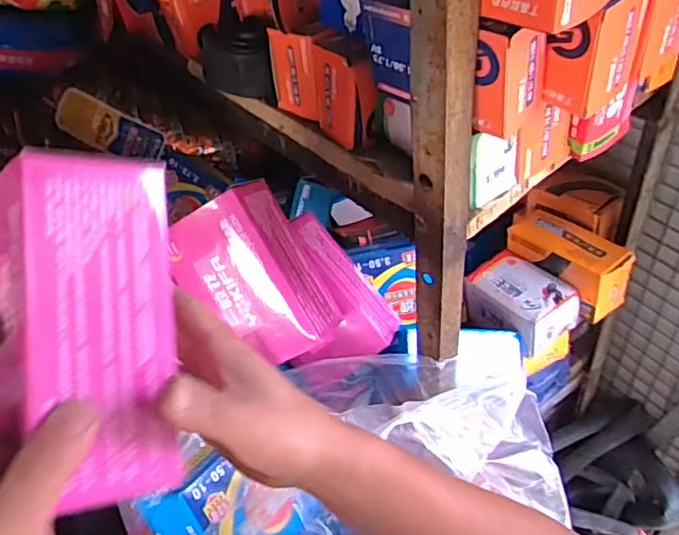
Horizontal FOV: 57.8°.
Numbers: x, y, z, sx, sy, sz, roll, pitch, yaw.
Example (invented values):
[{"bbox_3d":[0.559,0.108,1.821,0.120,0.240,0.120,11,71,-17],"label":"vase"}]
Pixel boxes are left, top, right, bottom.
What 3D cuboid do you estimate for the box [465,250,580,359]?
[{"bbox_3d":[0.203,0.038,0.695,0.071,0.057,0.111,-32,50,-24],"label":"box"}]

